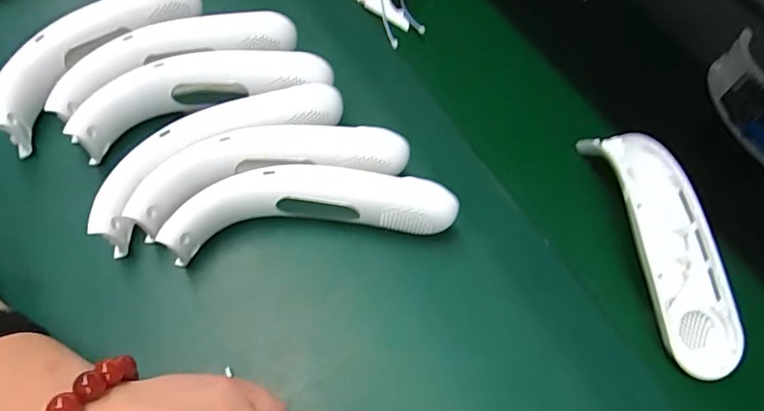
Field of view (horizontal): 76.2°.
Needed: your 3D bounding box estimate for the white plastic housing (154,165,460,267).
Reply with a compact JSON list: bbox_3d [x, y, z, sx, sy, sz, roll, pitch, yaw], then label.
[{"bbox_3d":[-0.049,0.002,0.350,0.194,0.051,0.046,-5,63,-6],"label":"white plastic housing"}]

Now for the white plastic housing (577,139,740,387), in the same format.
[{"bbox_3d":[0.214,0.023,0.366,0.047,0.043,0.195,-7,63,-7],"label":"white plastic housing"}]

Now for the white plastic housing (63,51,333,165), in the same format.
[{"bbox_3d":[-0.140,-0.084,0.395,0.202,0.055,0.061,-12,64,-10],"label":"white plastic housing"}]

